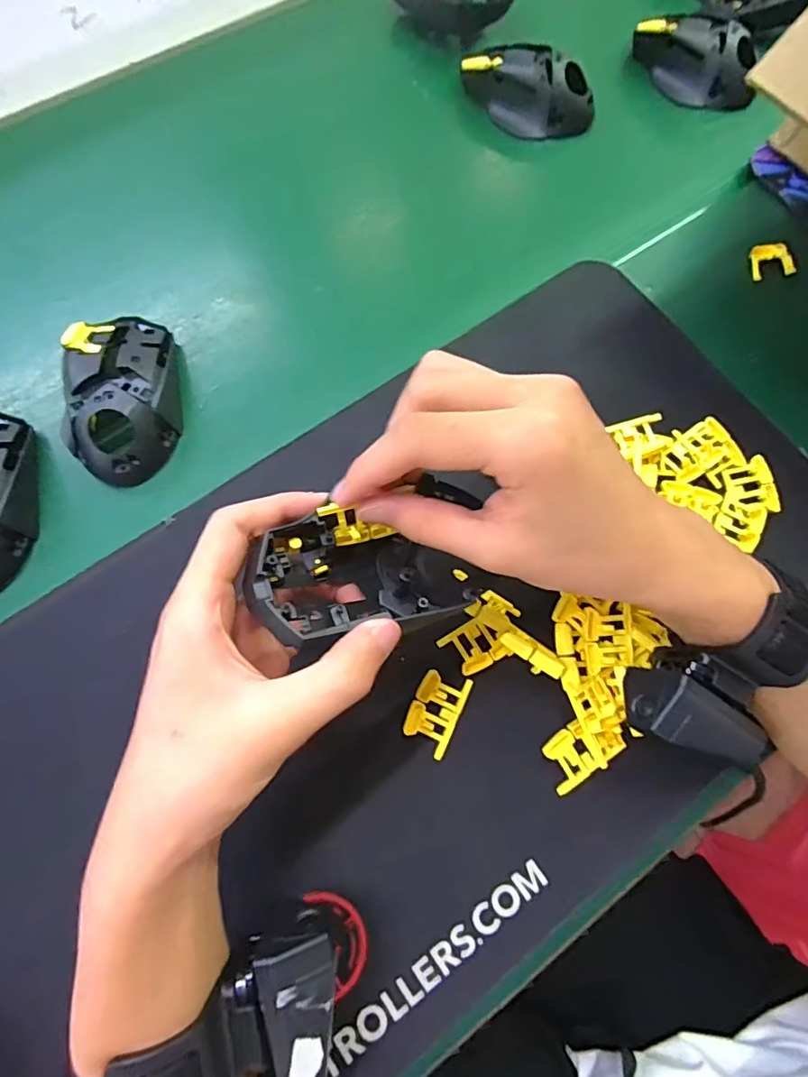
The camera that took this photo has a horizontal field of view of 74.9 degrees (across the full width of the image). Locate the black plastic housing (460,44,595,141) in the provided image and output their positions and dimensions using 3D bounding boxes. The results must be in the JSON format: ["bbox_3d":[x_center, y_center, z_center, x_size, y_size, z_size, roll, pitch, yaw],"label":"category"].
[{"bbox_3d":[0.102,-0.366,0.428,0.107,0.037,0.056,40,75,11],"label":"black plastic housing"}]

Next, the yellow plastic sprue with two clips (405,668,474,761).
[{"bbox_3d":[0.017,0.093,0.286,0.027,0.008,0.041,25,73,7],"label":"yellow plastic sprue with two clips"}]

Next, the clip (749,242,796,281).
[{"bbox_3d":[0.264,-0.201,0.377,0.027,0.011,0.024,-9,72,-4],"label":"clip"}]

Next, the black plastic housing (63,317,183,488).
[{"bbox_3d":[-0.181,-0.093,0.339,0.069,0.041,0.119,-5,72,-3],"label":"black plastic housing"}]

